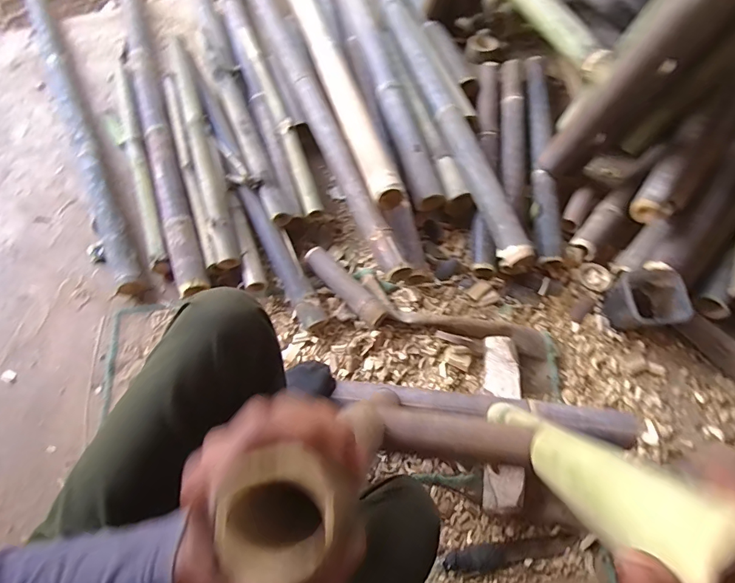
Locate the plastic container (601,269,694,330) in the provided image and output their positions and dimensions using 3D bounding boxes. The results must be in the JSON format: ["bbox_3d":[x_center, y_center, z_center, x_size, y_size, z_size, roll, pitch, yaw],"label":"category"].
[{"bbox_3d":[0.581,0.023,0.917,0.124,0.098,0.114,-2,67,0],"label":"plastic container"}]

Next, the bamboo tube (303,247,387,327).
[{"bbox_3d":[-0.051,-0.015,0.968,0.057,0.055,0.234,-41,72,-15],"label":"bamboo tube"}]

